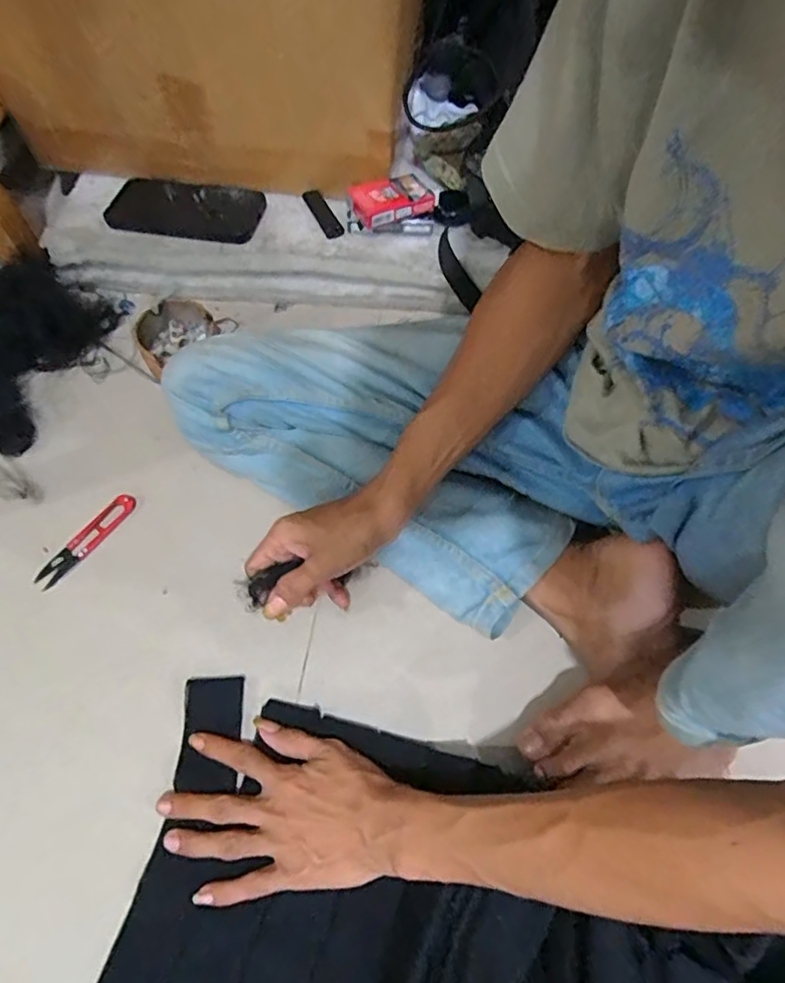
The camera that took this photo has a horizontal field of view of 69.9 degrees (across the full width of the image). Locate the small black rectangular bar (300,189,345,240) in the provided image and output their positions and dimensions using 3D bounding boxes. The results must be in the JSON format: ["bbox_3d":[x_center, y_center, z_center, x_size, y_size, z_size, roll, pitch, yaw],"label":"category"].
[{"bbox_3d":[-0.078,-0.310,0.629,0.021,0.014,0.070,-25,66,-13],"label":"small black rectangular bar"}]

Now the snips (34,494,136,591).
[{"bbox_3d":[-0.286,0.045,0.526,0.022,0.006,0.108,35,67,16],"label":"snips"}]

